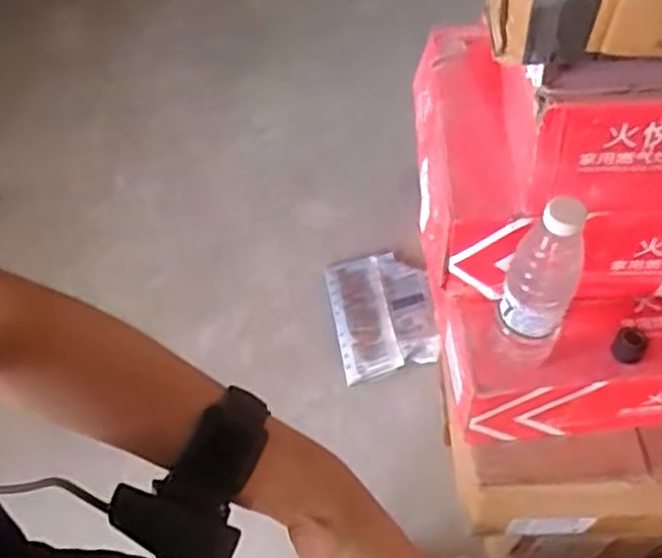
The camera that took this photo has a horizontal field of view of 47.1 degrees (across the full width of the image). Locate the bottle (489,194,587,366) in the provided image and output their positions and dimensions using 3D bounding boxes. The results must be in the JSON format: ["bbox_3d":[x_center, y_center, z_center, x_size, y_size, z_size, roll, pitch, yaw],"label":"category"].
[{"bbox_3d":[0.185,0.014,0.680,0.057,0.213,0.051,25,62,19],"label":"bottle"}]

